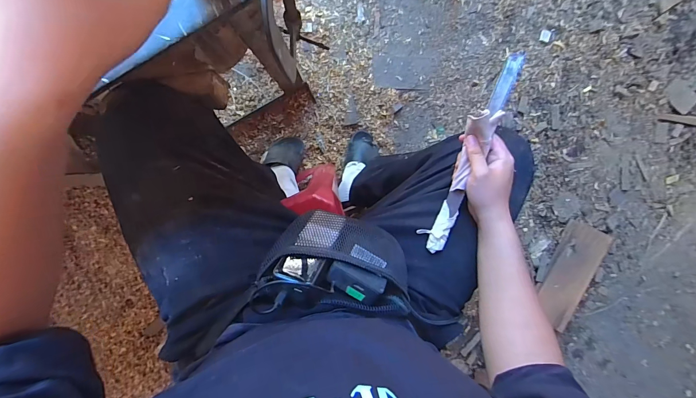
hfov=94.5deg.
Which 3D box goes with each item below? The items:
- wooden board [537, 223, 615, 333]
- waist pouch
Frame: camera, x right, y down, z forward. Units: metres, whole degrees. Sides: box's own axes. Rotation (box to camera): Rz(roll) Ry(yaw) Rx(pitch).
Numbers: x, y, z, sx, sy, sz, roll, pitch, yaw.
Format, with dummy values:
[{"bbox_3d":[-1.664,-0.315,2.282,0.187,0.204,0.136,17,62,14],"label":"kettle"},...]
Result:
[{"bbox_3d":[0.745,0.253,1.079,0.151,0.029,0.346,26,93,-7],"label":"wooden board"},{"bbox_3d":[-0.021,0.087,0.433,0.206,0.081,0.118,-1,96,-5],"label":"waist pouch"}]

